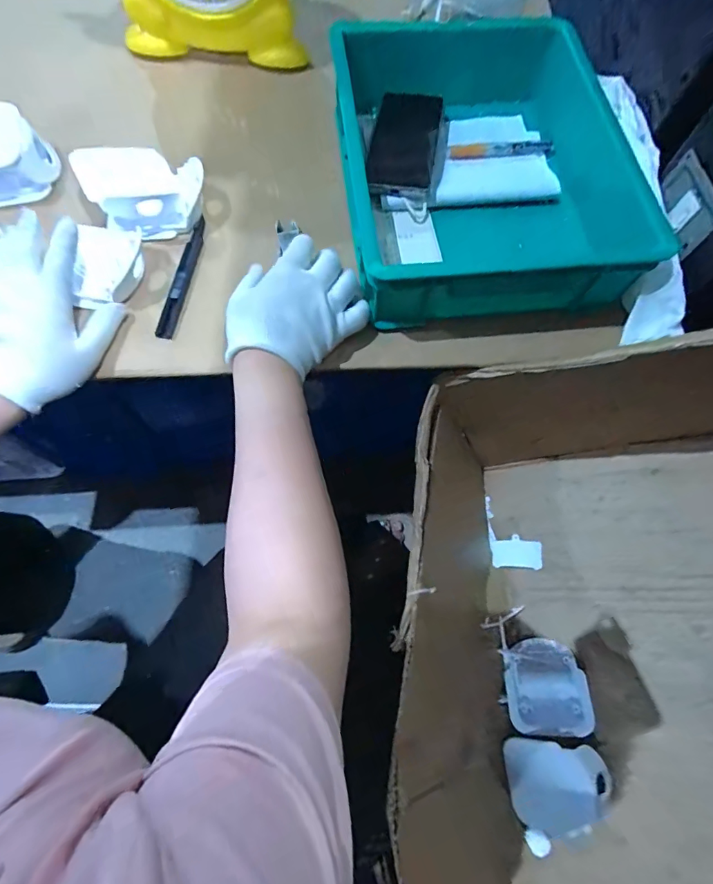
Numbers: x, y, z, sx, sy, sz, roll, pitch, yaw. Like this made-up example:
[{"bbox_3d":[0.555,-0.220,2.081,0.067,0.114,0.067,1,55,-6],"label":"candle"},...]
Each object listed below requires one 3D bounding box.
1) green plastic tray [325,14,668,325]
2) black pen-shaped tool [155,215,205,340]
[{"bbox_3d":[0.126,-0.279,0.449,0.268,0.100,0.322,-5,70,-5],"label":"green plastic tray"},{"bbox_3d":[-0.170,-0.163,0.440,0.016,0.010,0.141,10,69,1],"label":"black pen-shaped tool"}]

